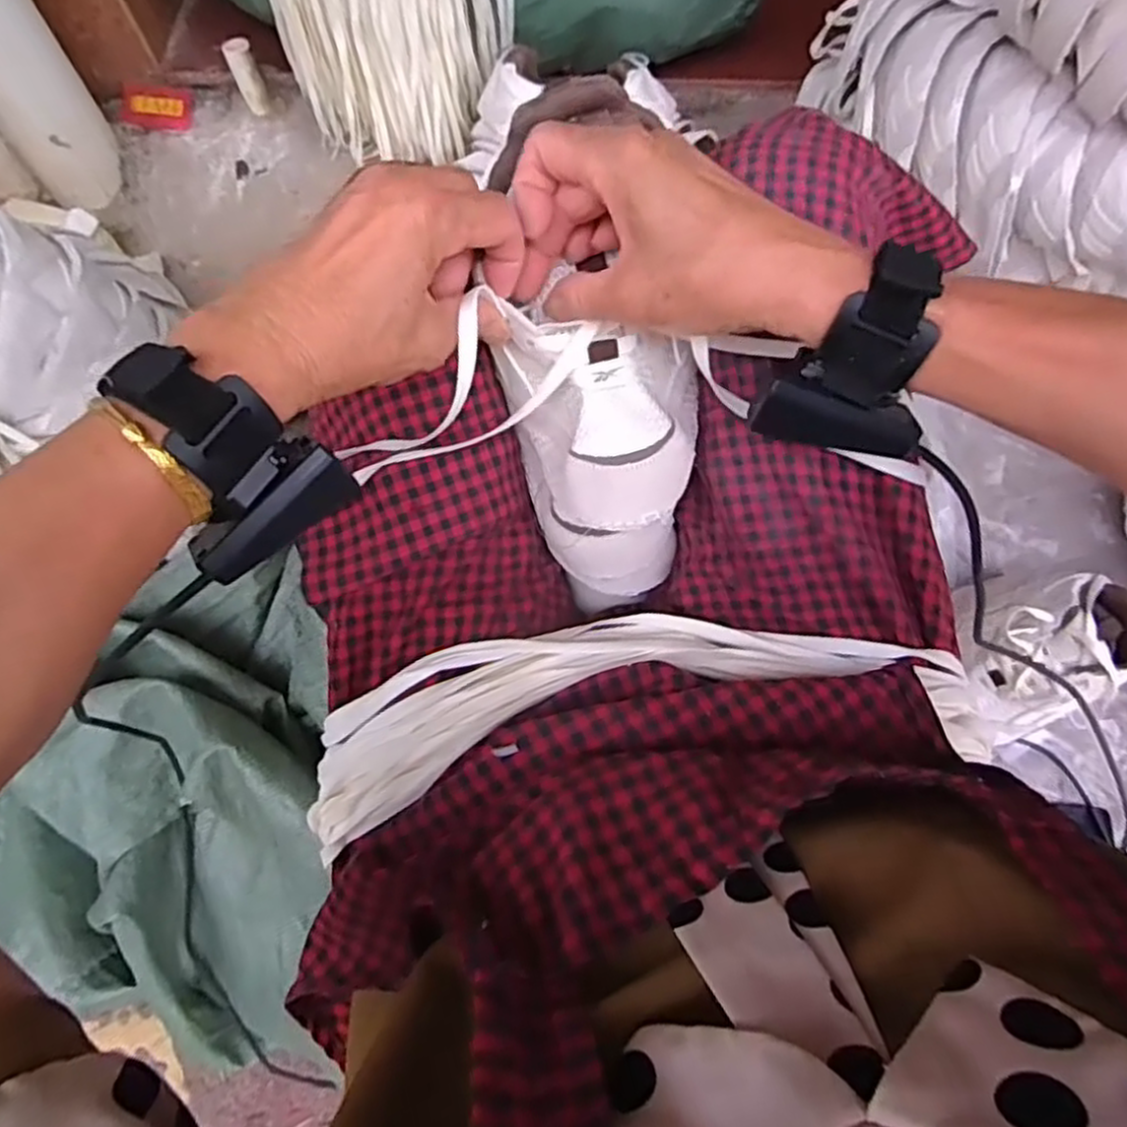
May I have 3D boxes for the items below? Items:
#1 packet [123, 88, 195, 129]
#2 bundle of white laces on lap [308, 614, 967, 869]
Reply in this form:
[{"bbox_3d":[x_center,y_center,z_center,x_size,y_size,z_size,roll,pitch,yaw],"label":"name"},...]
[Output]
[{"bbox_3d":[-0.522,-0.586,0.963,0.093,0.006,0.050,6,91,4],"label":"packet"},{"bbox_3d":[0.033,0.070,0.385,0.334,0.060,0.086,-11,70,-3],"label":"bundle of white laces on lap"}]

